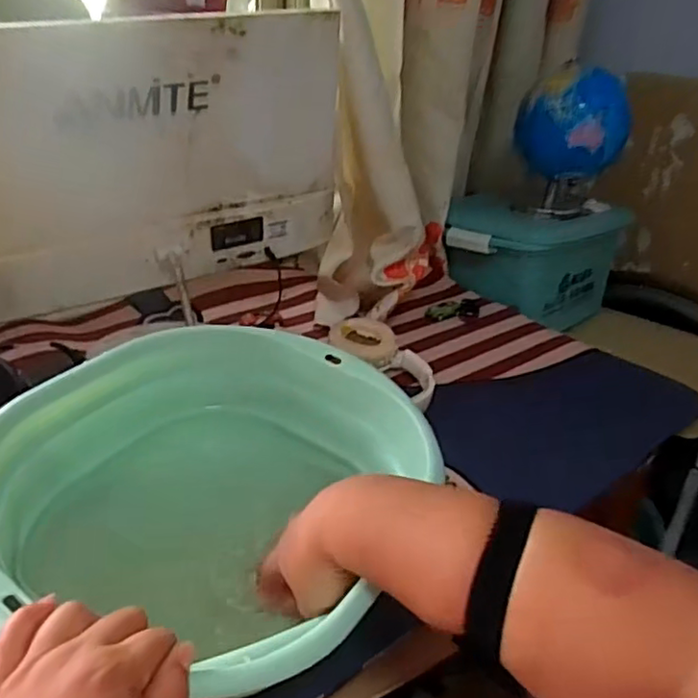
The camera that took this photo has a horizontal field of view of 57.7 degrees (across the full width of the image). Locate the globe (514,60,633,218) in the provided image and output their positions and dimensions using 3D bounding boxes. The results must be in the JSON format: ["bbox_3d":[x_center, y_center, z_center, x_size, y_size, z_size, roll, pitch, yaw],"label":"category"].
[{"bbox_3d":[0.377,-0.356,1.098,0.172,0.237,0.157,11,28,13],"label":"globe"}]

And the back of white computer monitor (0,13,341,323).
[{"bbox_3d":[-0.248,-0.225,0.779,0.521,0.320,0.030,-12,31,-28],"label":"back of white computer monitor"}]

